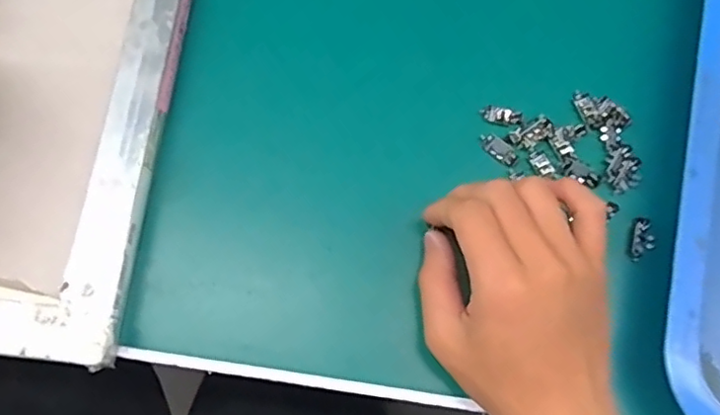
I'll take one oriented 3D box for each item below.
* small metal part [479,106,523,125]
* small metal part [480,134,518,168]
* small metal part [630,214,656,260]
[{"bbox_3d":[0.089,-0.058,0.376,0.025,0.004,0.010,16,73,6],"label":"small metal part"},{"bbox_3d":[0.086,-0.036,0.371,0.026,0.005,0.010,37,76,11],"label":"small metal part"},{"bbox_3d":[0.166,0.018,0.351,0.012,0.006,0.025,6,72,3],"label":"small metal part"}]

